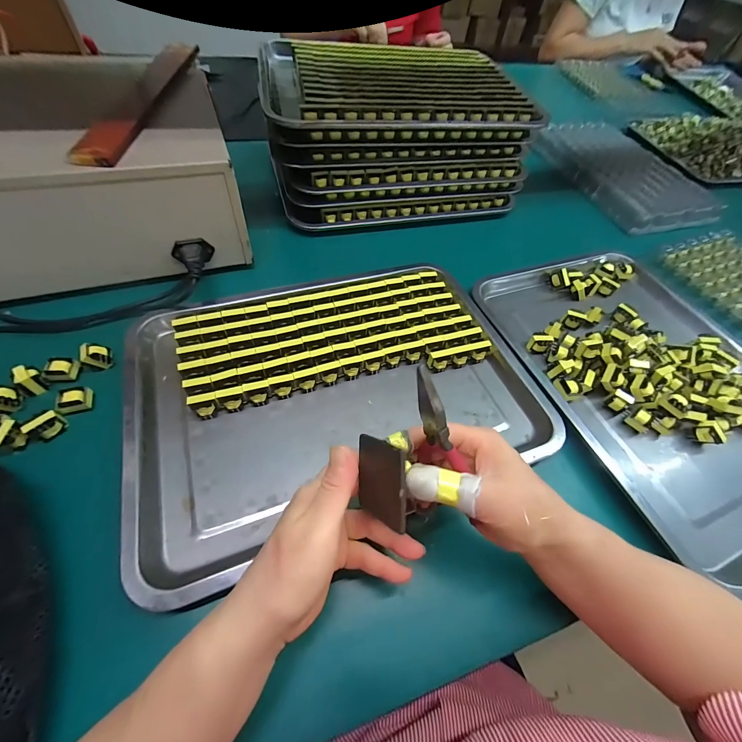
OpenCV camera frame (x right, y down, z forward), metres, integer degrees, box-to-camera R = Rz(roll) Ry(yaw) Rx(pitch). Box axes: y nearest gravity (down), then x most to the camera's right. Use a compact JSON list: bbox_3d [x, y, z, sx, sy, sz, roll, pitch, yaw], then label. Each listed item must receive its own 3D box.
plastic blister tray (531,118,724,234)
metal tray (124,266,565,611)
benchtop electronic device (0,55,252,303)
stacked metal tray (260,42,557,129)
[{"bbox_3d":[0.500,-0.411,0.671,0.221,0.024,0.357,-16,61,-16],"label":"plastic blister tray"},{"bbox_3d":[-0.034,0.007,0.349,0.381,0.026,0.278,-17,61,-15],"label":"metal tray"},{"bbox_3d":[-0.341,-0.232,0.393,0.339,0.134,0.273,-11,60,-14],"label":"benchtop electronic device"},{"bbox_3d":[0.035,-0.435,0.499,0.377,0.026,0.267,-6,59,-9],"label":"stacked metal tray"}]

